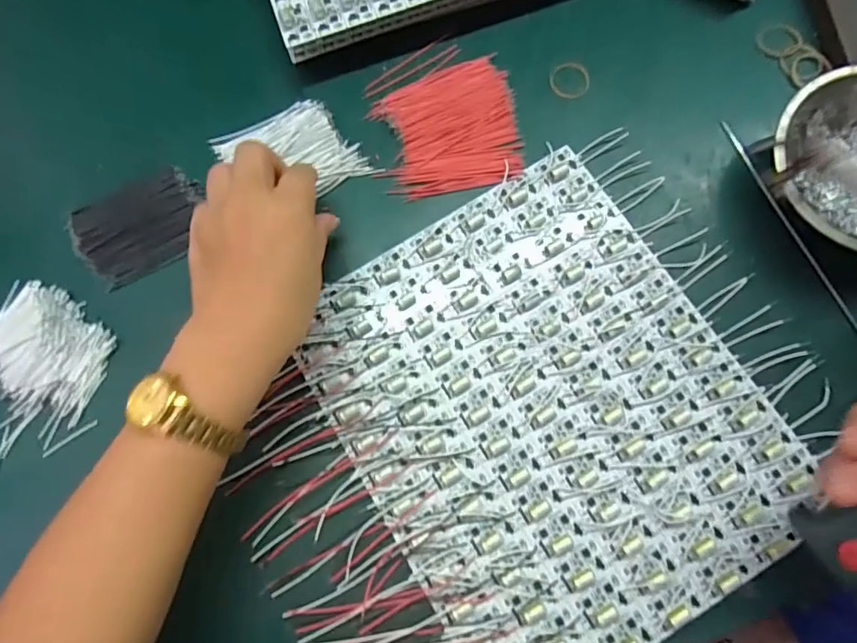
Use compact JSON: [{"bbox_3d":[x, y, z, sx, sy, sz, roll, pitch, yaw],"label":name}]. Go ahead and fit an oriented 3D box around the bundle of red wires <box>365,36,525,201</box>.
[{"bbox_3d":[0.011,-0.151,0.378,0.100,0.009,0.118,-8,76,0],"label":"bundle of red wires"}]

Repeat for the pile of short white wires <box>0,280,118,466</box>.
[{"bbox_3d":[-0.259,0.035,0.346,0.081,0.017,0.119,9,77,4],"label":"pile of short white wires"}]

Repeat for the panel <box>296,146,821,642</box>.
[{"bbox_3d":[0.073,0.053,0.329,0.237,0.008,0.282,-30,78,-6],"label":"panel"}]

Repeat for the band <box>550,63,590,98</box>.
[{"bbox_3d":[0.105,-0.180,0.387,0.029,0.004,0.030,3,77,2],"label":"band"}]

